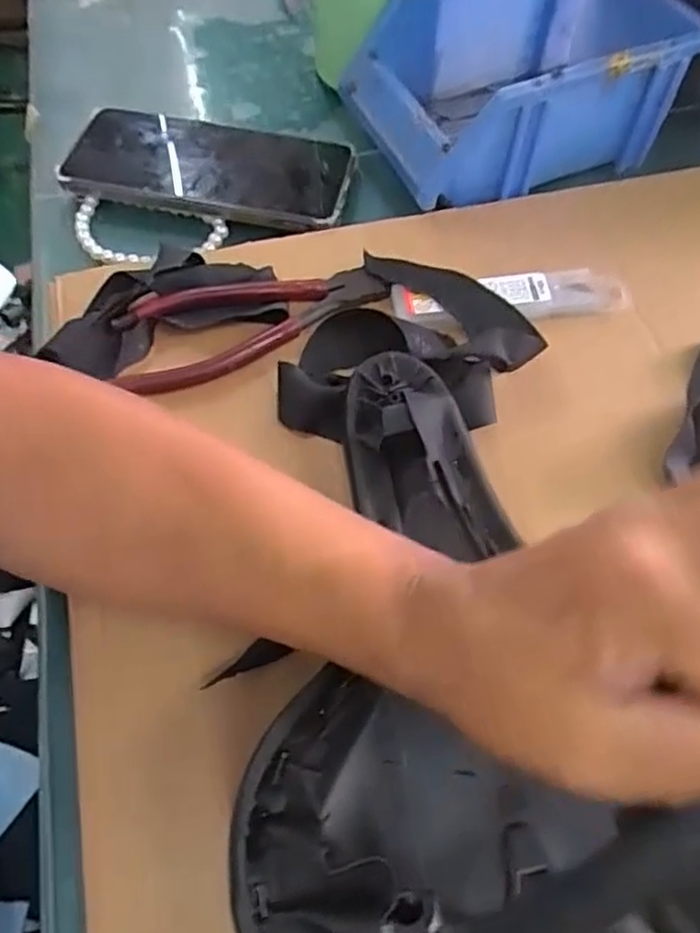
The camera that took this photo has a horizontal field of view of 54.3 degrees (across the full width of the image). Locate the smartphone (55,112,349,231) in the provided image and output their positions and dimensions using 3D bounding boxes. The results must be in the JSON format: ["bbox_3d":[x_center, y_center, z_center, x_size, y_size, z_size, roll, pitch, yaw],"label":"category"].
[{"bbox_3d":[-0.081,-0.179,0.397,0.160,0.007,0.079,9,63,3],"label":"smartphone"}]

